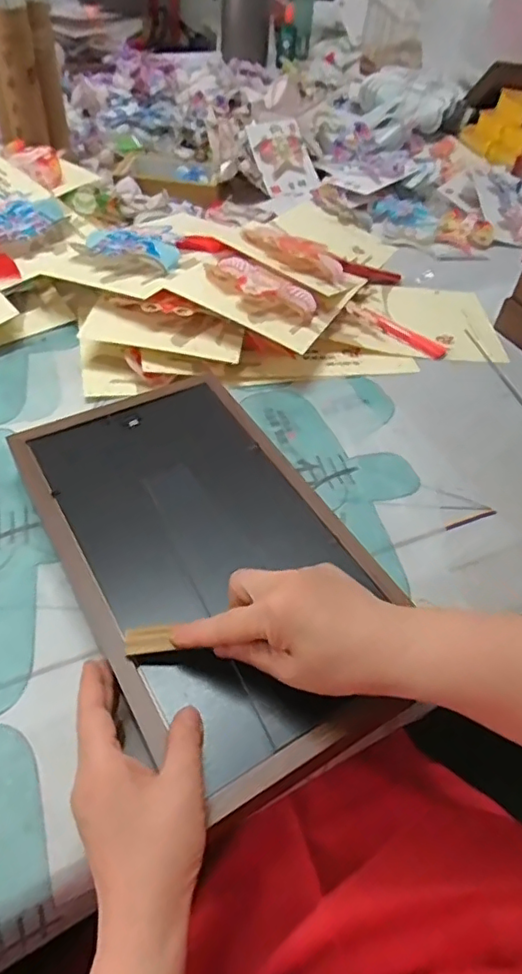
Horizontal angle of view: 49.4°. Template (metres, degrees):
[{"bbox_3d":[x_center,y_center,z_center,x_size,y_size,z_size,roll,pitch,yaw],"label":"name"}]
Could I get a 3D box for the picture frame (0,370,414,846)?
[{"bbox_3d":[-0.042,0.037,0.433,0.199,0.024,0.353,-23,54,-23],"label":"picture frame"}]

